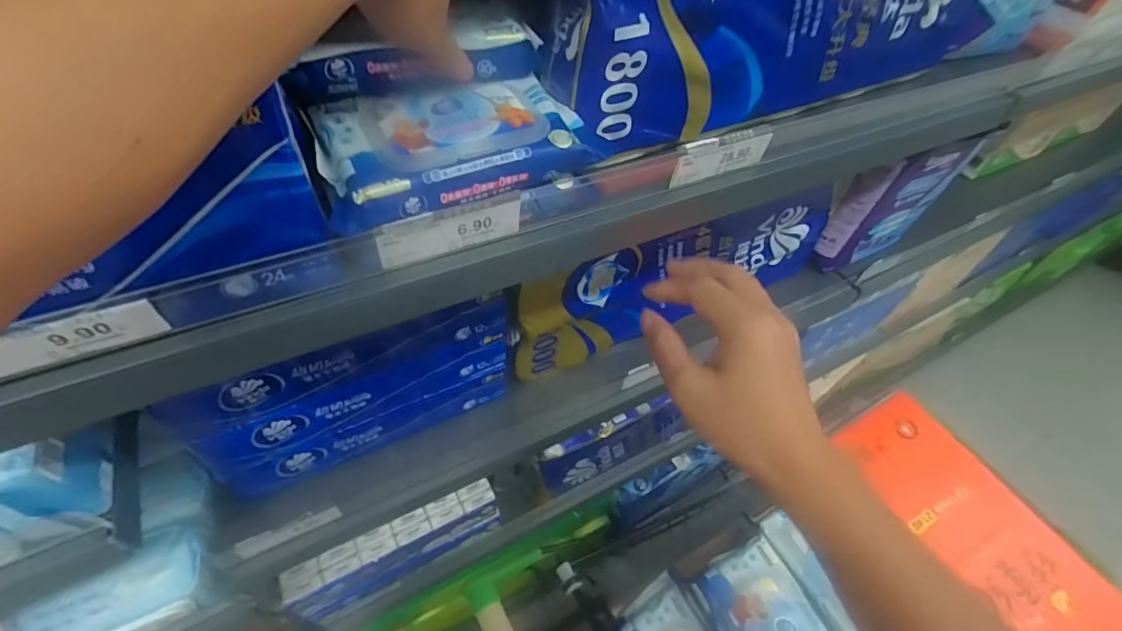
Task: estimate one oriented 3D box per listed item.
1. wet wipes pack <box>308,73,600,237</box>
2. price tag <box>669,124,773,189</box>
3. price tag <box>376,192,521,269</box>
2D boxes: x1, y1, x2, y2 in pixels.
[{"bbox_3d":[-0.073,-0.119,0.347,0.176,0.039,0.096,-21,56,-21],"label":"wet wipes pack"},{"bbox_3d":[0.137,-0.137,0.426,0.105,0.037,0.009,-20,56,-21],"label":"price tag"},{"bbox_3d":[-0.073,-0.058,0.339,0.097,0.035,0.004,-20,56,-21],"label":"price tag"}]

